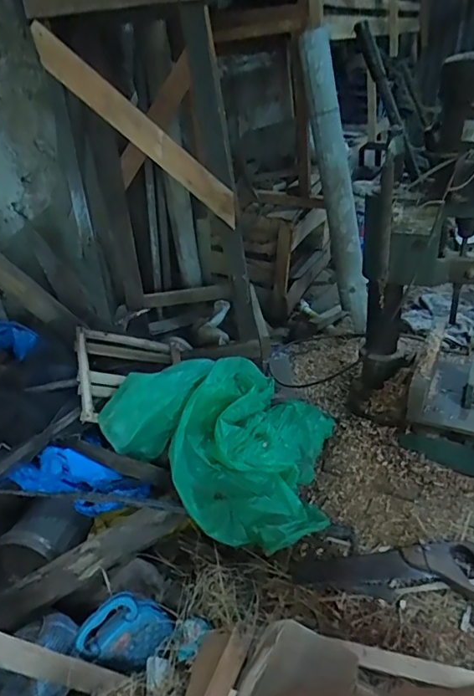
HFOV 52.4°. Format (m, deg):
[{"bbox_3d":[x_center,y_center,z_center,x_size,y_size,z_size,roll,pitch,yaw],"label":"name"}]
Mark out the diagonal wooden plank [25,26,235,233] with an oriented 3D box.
[{"bbox_3d":[-0.183,-0.411,0.919,0.062,0.469,0.024,-44,18,27],"label":"diagonal wooden plank"}]

